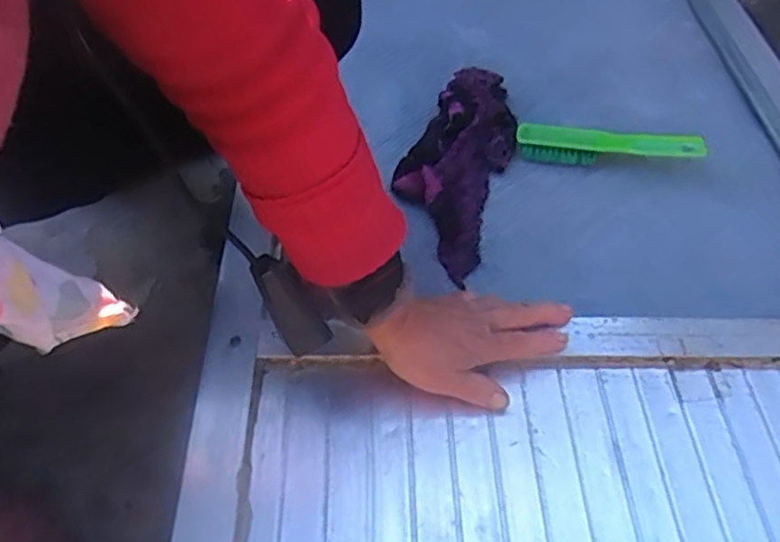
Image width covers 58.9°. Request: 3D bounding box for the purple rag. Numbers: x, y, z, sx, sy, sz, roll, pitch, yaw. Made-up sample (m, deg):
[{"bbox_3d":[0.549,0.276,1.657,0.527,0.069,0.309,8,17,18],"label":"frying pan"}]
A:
[{"bbox_3d":[0.071,-0.114,0.704,0.095,0.034,0.283,13,51,13],"label":"purple rag"}]

